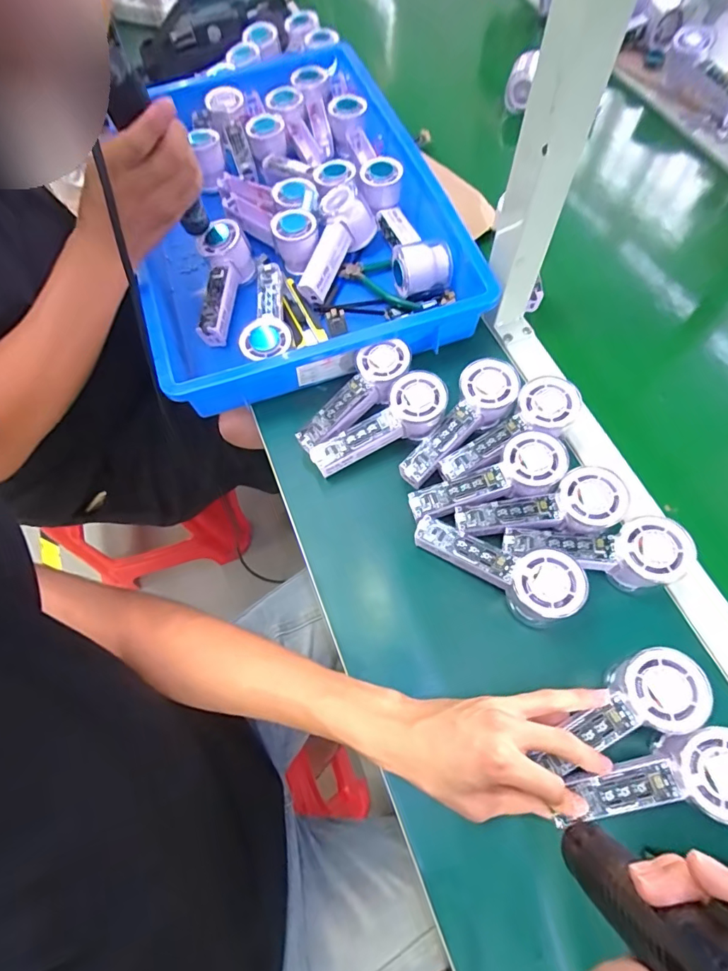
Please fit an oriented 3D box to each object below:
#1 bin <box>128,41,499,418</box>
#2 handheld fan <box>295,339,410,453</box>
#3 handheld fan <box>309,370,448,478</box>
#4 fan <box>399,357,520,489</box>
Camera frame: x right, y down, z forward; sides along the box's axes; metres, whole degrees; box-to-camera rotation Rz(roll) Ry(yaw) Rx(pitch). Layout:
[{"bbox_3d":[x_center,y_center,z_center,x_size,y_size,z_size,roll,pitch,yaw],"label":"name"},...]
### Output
[{"bbox_3d":[-0.101,-0.360,0.622,0.369,0.083,0.567,-16,66,-6],"label":"bin"},{"bbox_3d":[-0.010,-0.092,0.497,0.145,0.030,0.042,-46,71,-3],"label":"handheld fan"},{"bbox_3d":[0.018,-0.057,0.485,0.147,0.036,0.052,-31,67,4],"label":"handheld fan"},{"bbox_3d":[0.095,-0.060,0.483,0.057,0.037,0.154,43,88,19],"label":"fan"}]

